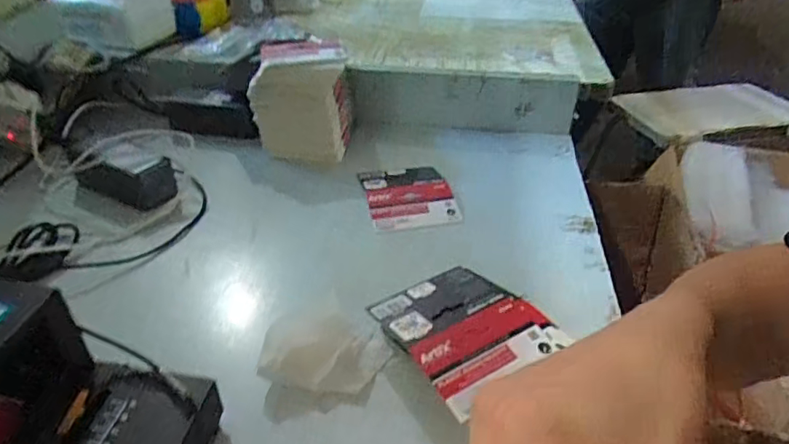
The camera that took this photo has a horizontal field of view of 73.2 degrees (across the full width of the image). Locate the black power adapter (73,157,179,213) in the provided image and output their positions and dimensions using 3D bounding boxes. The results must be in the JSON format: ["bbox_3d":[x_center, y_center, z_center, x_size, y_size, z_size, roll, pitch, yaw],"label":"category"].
[{"bbox_3d":[-0.314,-0.053,0.625,0.112,0.041,0.050,13,37,15],"label":"black power adapter"}]

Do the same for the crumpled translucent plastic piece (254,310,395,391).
[{"bbox_3d":[-0.053,0.101,0.425,0.094,0.034,0.061,3,36,2],"label":"crumpled translucent plastic piece"}]

